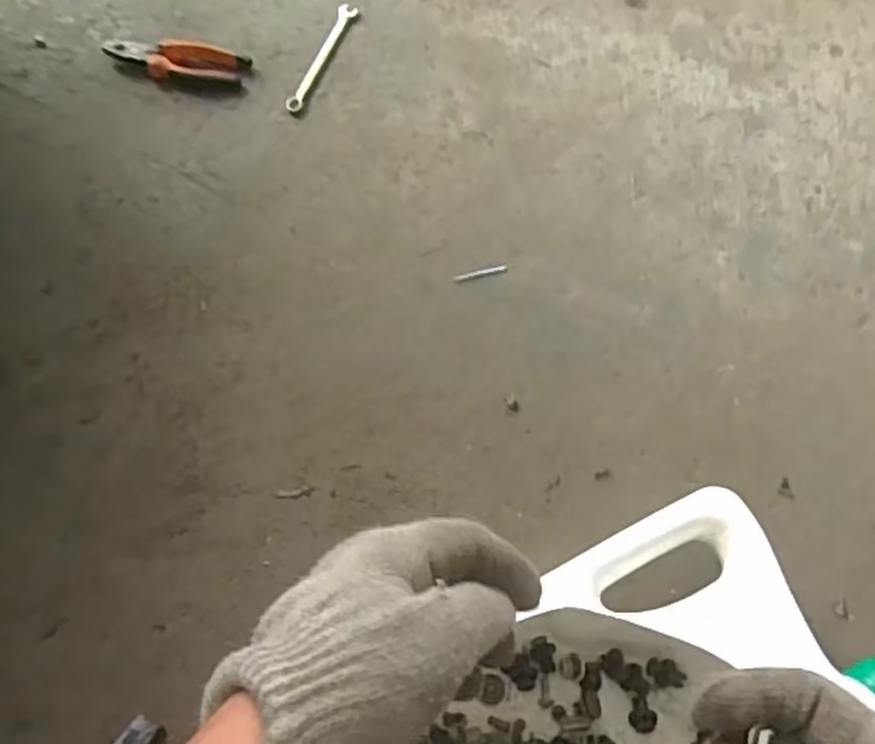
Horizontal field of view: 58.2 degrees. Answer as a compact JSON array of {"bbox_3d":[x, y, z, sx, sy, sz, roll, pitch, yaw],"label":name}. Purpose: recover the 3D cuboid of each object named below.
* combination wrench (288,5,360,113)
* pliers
[{"bbox_3d":[-0.119,-0.332,0.824,0.022,0.005,0.158,15,66,11],"label":"combination wrench"},{"bbox_3d":[-0.276,-0.329,0.827,0.159,0.021,0.046,9,65,8],"label":"pliers"}]

